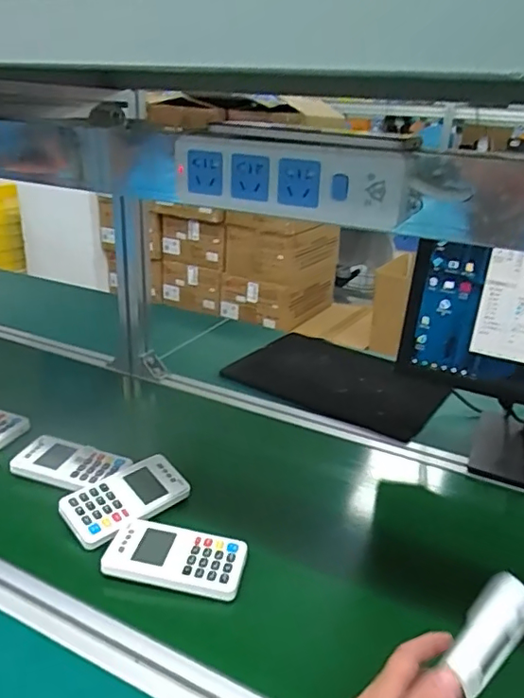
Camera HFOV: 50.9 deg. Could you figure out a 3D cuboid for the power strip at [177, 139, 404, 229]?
[{"bbox_3d":[0.013,-0.132,0.432,0.190,0.057,0.024,14,26,25],"label":"power strip"}]

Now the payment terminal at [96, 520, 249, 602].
[{"bbox_3d":[-0.087,0.214,0.565,0.138,0.020,0.071,6,23,8],"label":"payment terminal"}]

